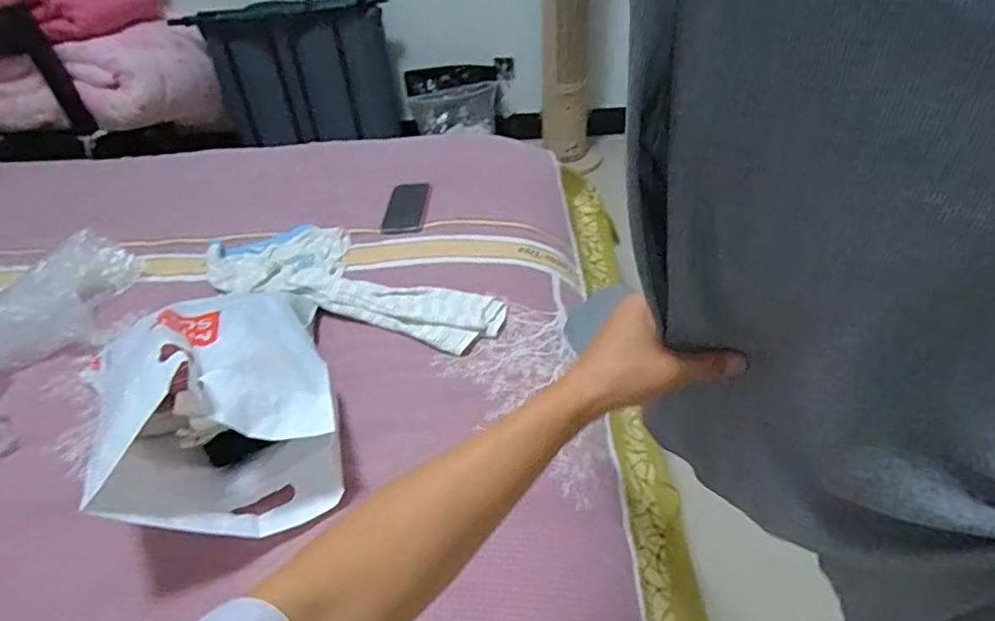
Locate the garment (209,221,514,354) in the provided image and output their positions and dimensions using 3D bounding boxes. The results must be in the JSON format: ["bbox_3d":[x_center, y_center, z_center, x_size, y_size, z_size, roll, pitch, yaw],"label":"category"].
[{"bbox_3d":[-0.251,-0.063,0.945,0.528,0.031,0.194,17,47,23],"label":"garment"}]

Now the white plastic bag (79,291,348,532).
[{"bbox_3d":[-0.346,0.080,0.689,0.276,0.213,0.346,-25,46,-21],"label":"white plastic bag"}]

